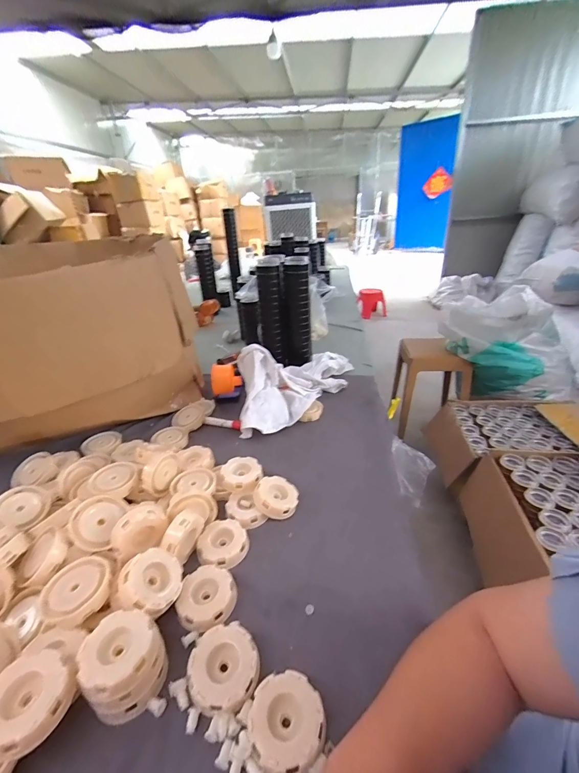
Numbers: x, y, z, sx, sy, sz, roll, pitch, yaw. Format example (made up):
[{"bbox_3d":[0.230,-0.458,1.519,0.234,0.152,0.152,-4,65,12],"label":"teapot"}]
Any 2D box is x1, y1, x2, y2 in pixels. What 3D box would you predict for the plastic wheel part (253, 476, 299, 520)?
[{"bbox_3d":[-0.021,0.168,0.513,0.065,0.023,0.061,15,29,-10],"label":"plastic wheel part"}]

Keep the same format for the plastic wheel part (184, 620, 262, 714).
[{"bbox_3d":[-0.064,0.275,0.329,0.065,0.023,0.067,-3,27,1],"label":"plastic wheel part"}]

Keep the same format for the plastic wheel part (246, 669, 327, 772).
[{"bbox_3d":[-0.002,0.296,0.296,0.065,0.022,0.066,-3,27,1],"label":"plastic wheel part"}]

